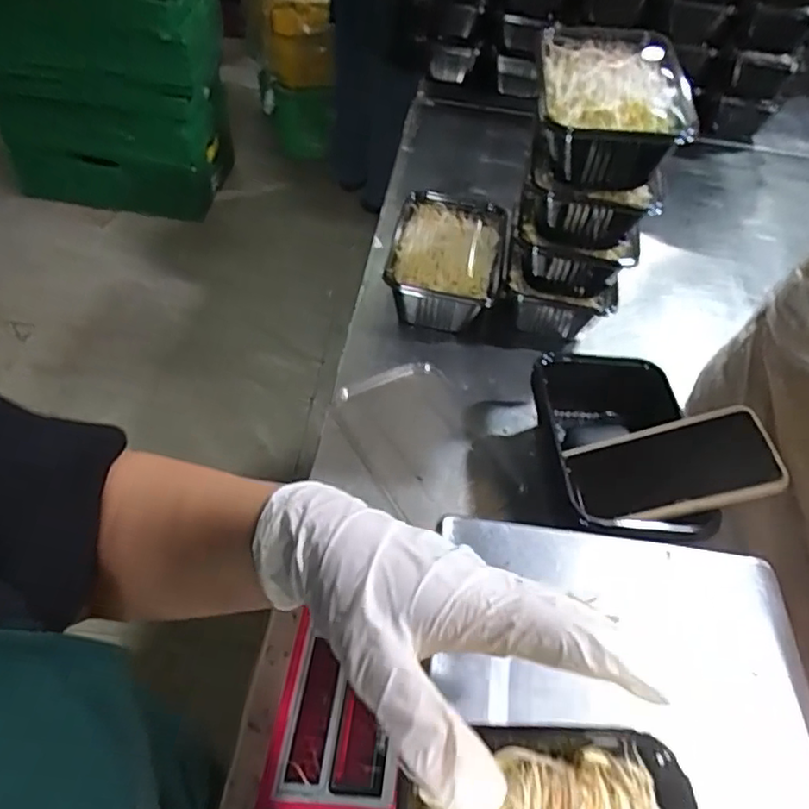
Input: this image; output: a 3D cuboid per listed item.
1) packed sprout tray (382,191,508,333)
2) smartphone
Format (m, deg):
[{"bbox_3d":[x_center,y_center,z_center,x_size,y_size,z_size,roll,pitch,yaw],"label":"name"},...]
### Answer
[{"bbox_3d":[0.045,-0.155,0.689,0.119,0.071,0.173,10,49,2],"label":"packed sprout tray"},{"bbox_3d":[0.209,0.050,0.485,0.146,0.011,0.079,-16,43,16],"label":"smartphone"}]

